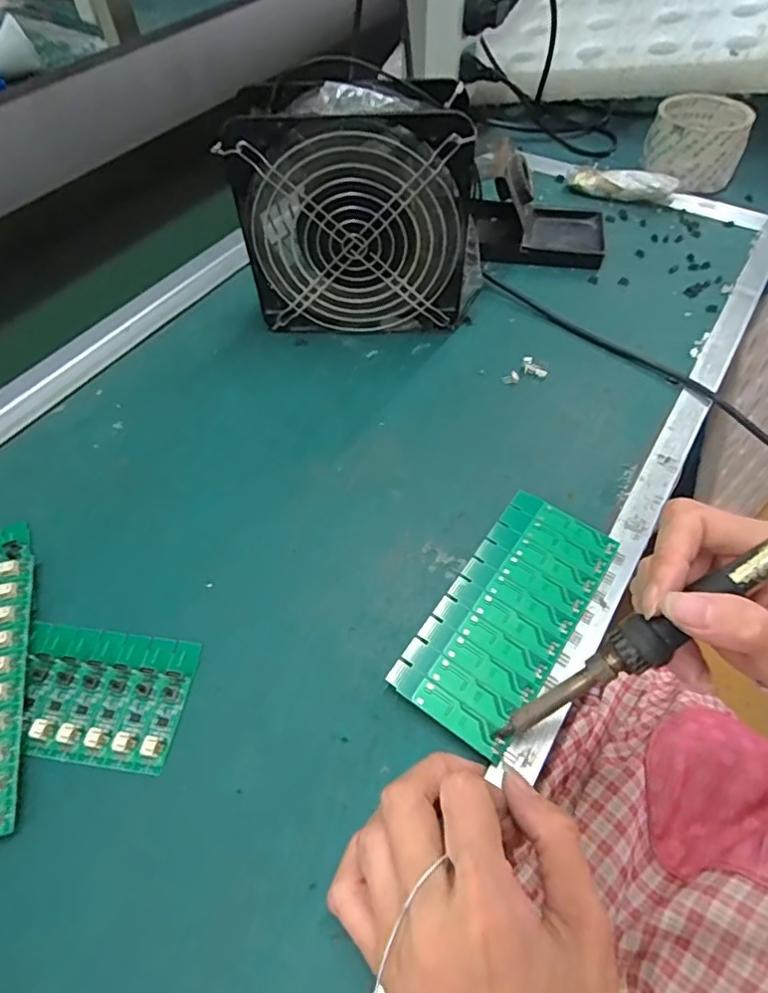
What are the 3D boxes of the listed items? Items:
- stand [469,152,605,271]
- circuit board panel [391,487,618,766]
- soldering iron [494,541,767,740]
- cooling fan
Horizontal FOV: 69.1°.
[{"bbox_3d":[0.134,-0.250,0.473,0.115,0.067,0.081,8,56,8],"label":"stand"},{"bbox_3d":[0.066,0.057,0.291,0.062,0.004,0.137,31,61,21],"label":"circuit board panel"},{"bbox_3d":[0.134,0.043,0.225,0.212,0.014,0.025,-38,57,13],"label":"soldering iron"},{"bbox_3d":[-0.015,-0.193,0.384,0.157,0.158,0.054,1,55,3],"label":"cooling fan"}]

